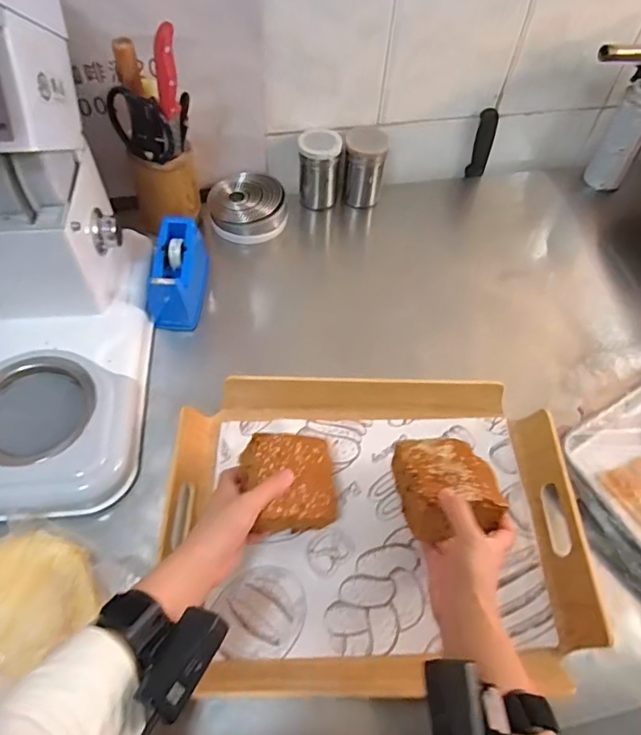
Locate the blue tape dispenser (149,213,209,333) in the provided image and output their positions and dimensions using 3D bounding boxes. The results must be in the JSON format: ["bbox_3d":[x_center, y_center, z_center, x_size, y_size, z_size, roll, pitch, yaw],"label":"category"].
[{"bbox_3d":[-0.196,-0.129,0.726,0.062,0.096,0.131,4,56,-1],"label":"blue tape dispenser"}]

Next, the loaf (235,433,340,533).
[{"bbox_3d":[-0.030,0.118,0.542,0.094,0.045,0.094,5,62,-31],"label":"loaf"}]

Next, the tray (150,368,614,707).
[{"bbox_3d":[0.058,0.164,0.567,0.436,0.047,0.327,2,56,-3],"label":"tray"}]

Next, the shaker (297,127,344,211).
[{"bbox_3d":[-0.005,-0.322,0.847,0.069,0.117,0.057,-2,56,-6],"label":"shaker"}]

